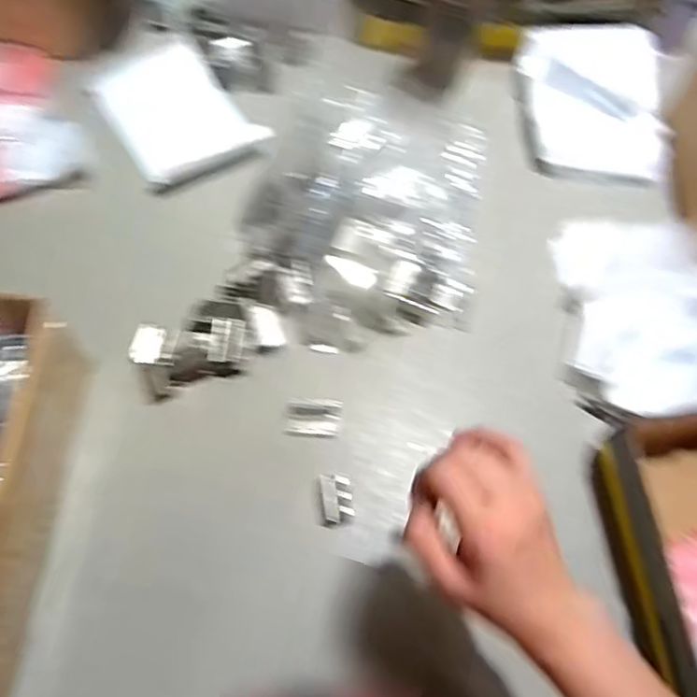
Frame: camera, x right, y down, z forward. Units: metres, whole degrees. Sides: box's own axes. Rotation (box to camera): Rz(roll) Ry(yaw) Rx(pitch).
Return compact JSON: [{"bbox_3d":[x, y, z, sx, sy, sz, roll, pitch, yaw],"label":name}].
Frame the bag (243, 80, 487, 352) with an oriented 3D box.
[{"bbox_3d":[0.014,-0.138,0.659,0.240,0.081,0.263,7,65,0],"label":"bag"}]

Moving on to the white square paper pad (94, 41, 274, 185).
[{"bbox_3d":[-0.195,-0.266,0.733,0.134,0.016,0.185,-33,72,-17],"label":"white square paper pad"}]

